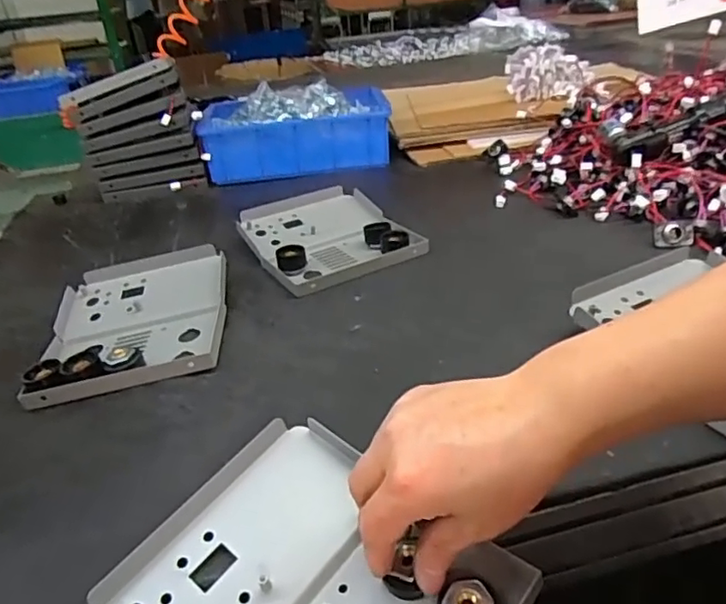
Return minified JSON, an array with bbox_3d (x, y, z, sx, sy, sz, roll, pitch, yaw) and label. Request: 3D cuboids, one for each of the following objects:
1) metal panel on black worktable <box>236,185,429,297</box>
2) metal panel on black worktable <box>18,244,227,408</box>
[{"bbox_3d":[-0.043,-0.077,0.661,0.154,0.029,0.190,-18,31,-25],"label":"metal panel on black worktable"},{"bbox_3d":[-0.206,0.011,0.540,0.160,0.039,0.184,-6,28,-4],"label":"metal panel on black worktable"}]

